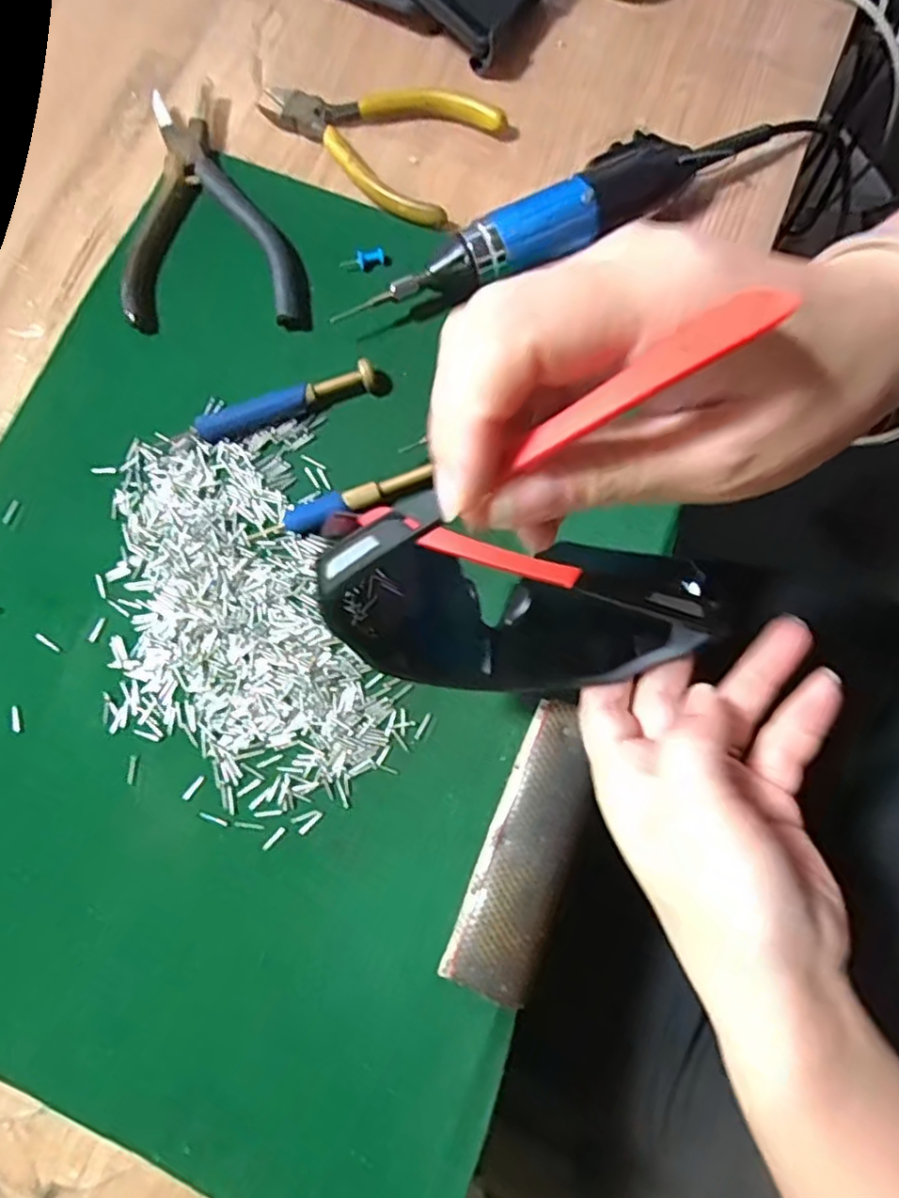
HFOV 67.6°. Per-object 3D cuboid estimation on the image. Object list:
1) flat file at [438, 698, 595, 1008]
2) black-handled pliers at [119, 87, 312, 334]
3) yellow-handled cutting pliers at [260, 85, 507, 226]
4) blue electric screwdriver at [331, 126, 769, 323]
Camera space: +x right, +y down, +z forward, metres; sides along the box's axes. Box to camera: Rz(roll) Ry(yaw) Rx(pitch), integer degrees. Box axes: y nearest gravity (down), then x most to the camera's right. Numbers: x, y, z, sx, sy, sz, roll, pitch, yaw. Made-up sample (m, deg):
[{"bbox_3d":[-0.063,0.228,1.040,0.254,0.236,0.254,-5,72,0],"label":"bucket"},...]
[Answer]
[{"bbox_3d":[0.034,0.103,0.278,0.036,0.006,0.116,21,79,6],"label":"flat file"},{"bbox_3d":[-0.116,-0.199,0.347,0.089,0.014,0.129,-1,77,1],"label":"black-handled pliers"},{"bbox_3d":[-0.042,-0.251,0.359,0.125,0.015,0.076,28,80,7],"label":"yellow-handled cutting pliers"},{"bbox_3d":[0.055,-0.181,0.327,0.217,0.032,0.033,-30,78,-5],"label":"blue electric screwdriver"}]

